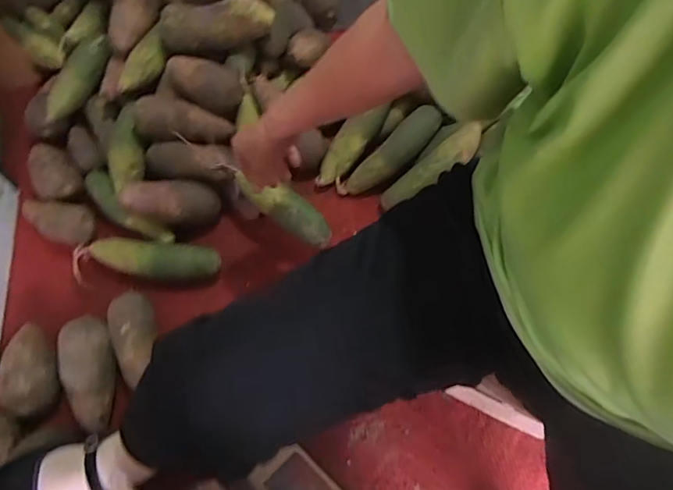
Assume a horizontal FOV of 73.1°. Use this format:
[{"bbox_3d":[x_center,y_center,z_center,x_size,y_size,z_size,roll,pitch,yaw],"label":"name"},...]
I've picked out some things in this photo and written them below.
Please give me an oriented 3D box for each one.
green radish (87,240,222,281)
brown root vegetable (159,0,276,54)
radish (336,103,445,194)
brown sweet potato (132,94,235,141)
[{"bbox_3d":[-0.296,0.021,0.729,0.216,0.054,0.059,5,69,0],"label":"green radish"},{"bbox_3d":[-0.203,-0.374,0.767,0.188,0.064,0.056,-10,70,-5],"label":"brown root vegetable"},{"bbox_3d":[0.093,-0.155,0.790,0.211,0.046,0.048,-39,71,16],"label":"radish"},{"bbox_3d":[-0.254,-0.205,0.766,0.160,0.062,0.062,3,65,-26],"label":"brown sweet potato"}]

